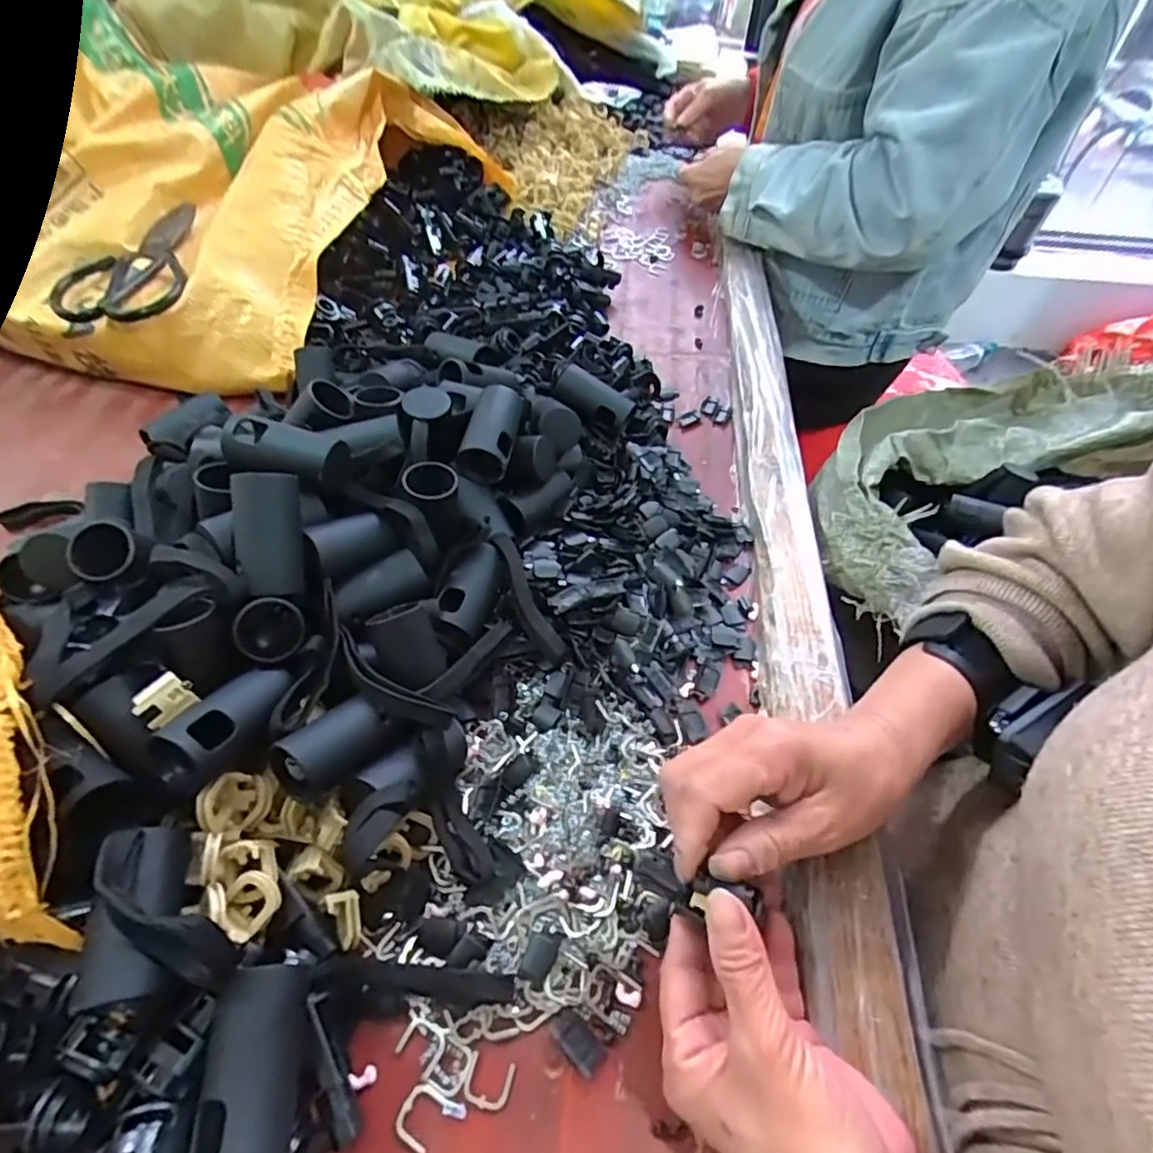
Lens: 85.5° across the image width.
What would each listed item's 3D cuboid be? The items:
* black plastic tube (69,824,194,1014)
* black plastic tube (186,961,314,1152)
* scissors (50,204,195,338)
[{"bbox_3d":[-0.171,0.133,0.246,0.026,0.030,0.062,-4,53,-5],"label":"black plastic tube"},{"bbox_3d":[-0.114,0.176,0.224,0.028,0.029,0.060,-5,53,-5],"label":"black plastic tube"},{"bbox_3d":[-0.394,-0.281,0.556,0.095,0.019,0.192,-6,53,-7],"label":"scissors"}]

